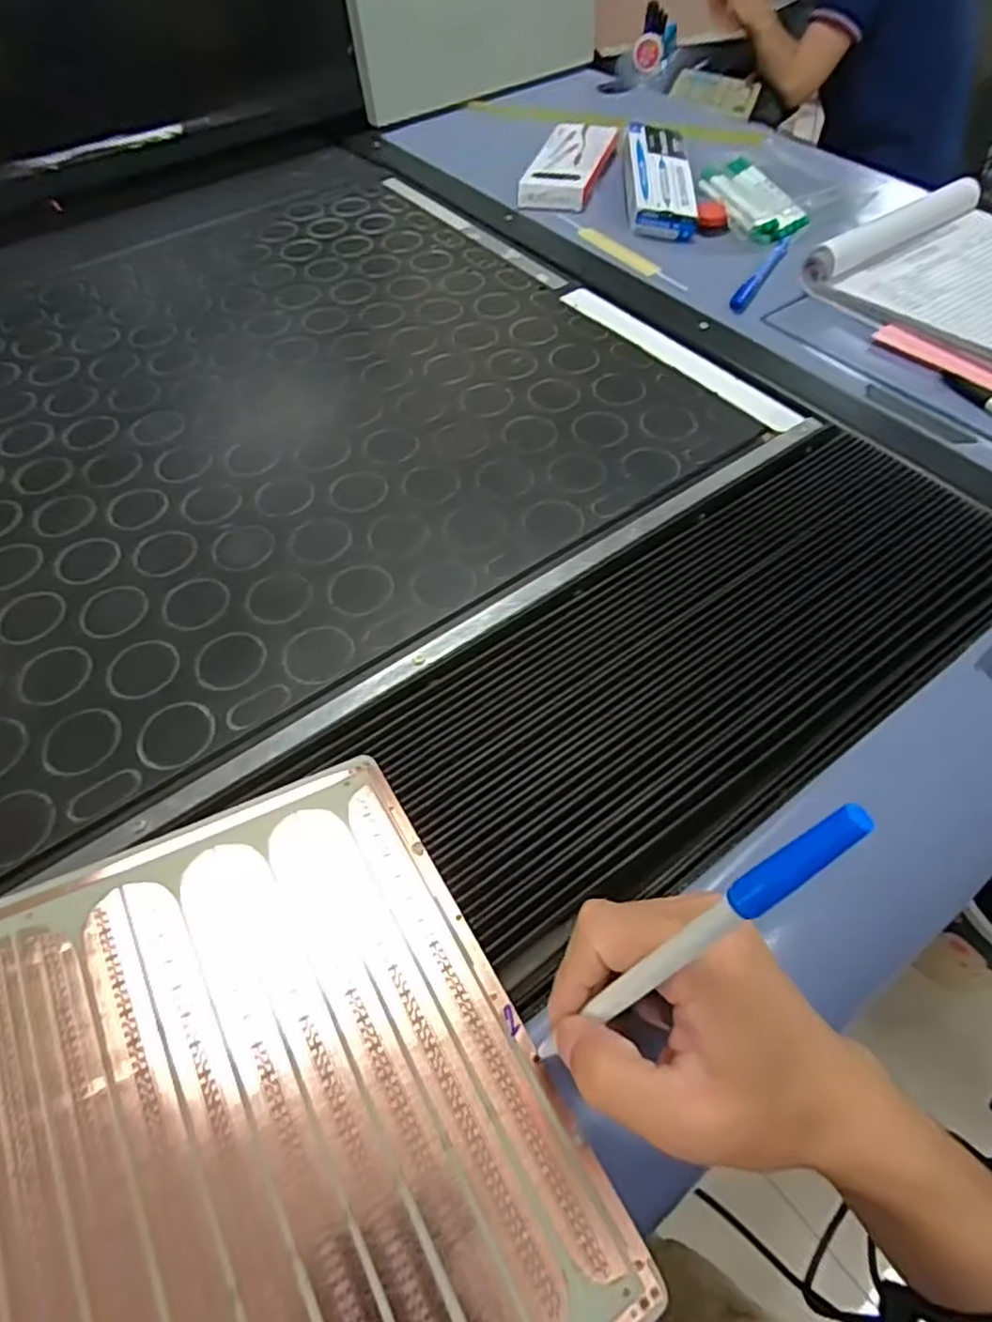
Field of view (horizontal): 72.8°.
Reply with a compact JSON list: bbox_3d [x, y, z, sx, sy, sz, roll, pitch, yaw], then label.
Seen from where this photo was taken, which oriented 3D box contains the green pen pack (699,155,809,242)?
[{"bbox_3d":[0.277,-0.500,0.725,0.070,0.013,0.166,-10,55,-5],"label":"green pen pack"}]

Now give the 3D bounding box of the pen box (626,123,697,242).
[{"bbox_3d":[0.177,-0.525,0.728,0.071,0.026,0.155,0,71,2],"label":"pen box"}]

